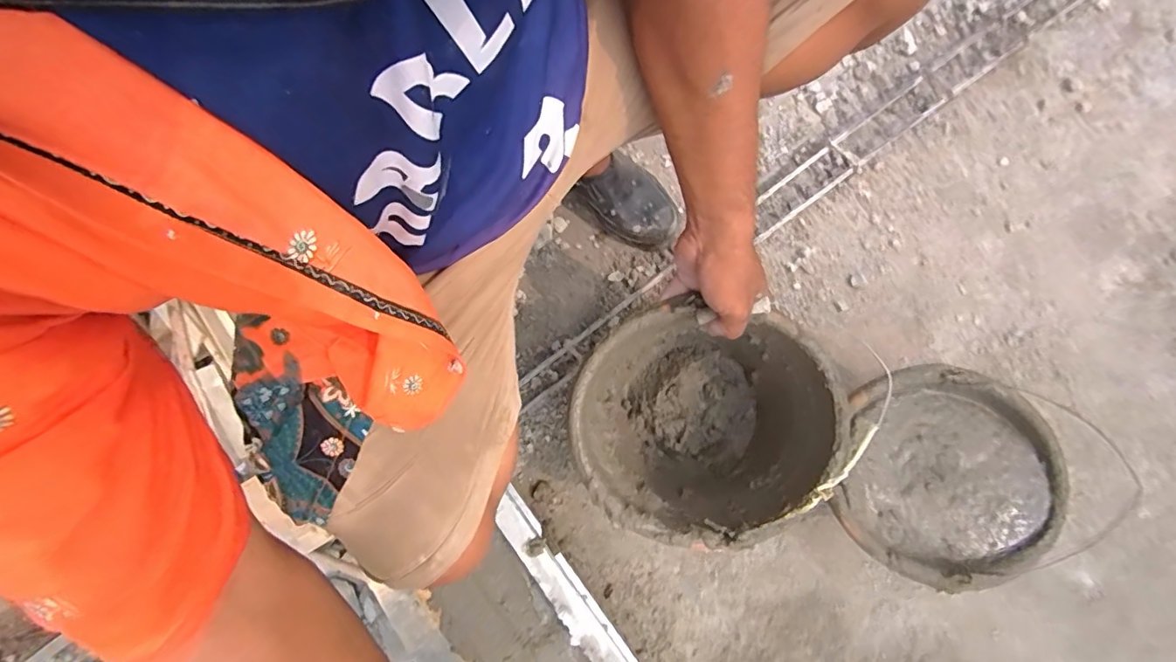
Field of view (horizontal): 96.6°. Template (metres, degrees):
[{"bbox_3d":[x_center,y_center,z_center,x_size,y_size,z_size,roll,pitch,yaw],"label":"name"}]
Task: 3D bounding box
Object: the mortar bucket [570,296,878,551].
[{"bbox_3d":[0.125,0.112,0.627,0.276,0.214,0.244,-18,77,-5],"label":"mortar bucket"}]

